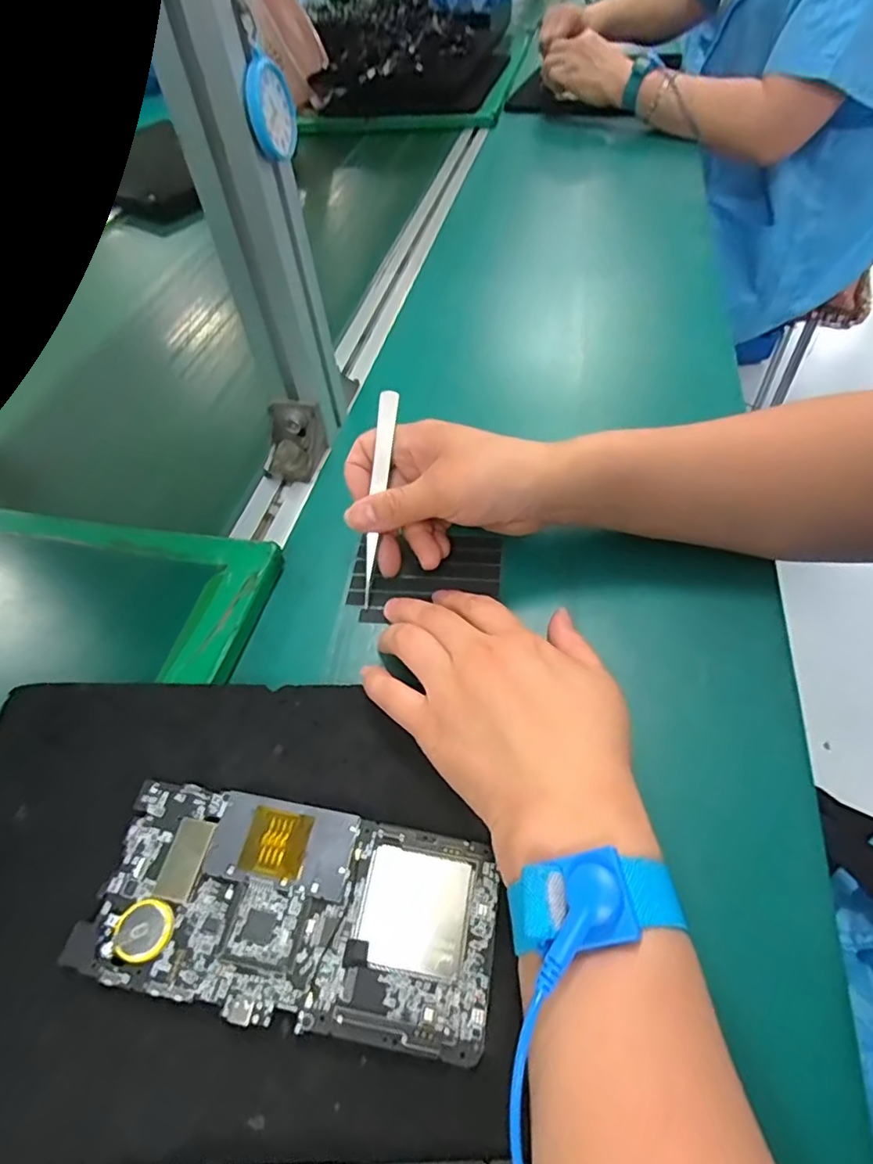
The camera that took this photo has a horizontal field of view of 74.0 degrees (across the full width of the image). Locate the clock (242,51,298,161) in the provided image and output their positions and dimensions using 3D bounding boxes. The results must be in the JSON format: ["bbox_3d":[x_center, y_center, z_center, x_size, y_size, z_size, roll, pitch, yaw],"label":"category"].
[{"bbox_3d":[-0.084,-0.241,0.294,0.011,0.039,0.040,4,53,8],"label":"clock"}]

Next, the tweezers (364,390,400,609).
[{"bbox_3d":[-0.034,-0.048,0.338,0.010,0.011,0.125,9,95,12],"label":"tweezers"}]

